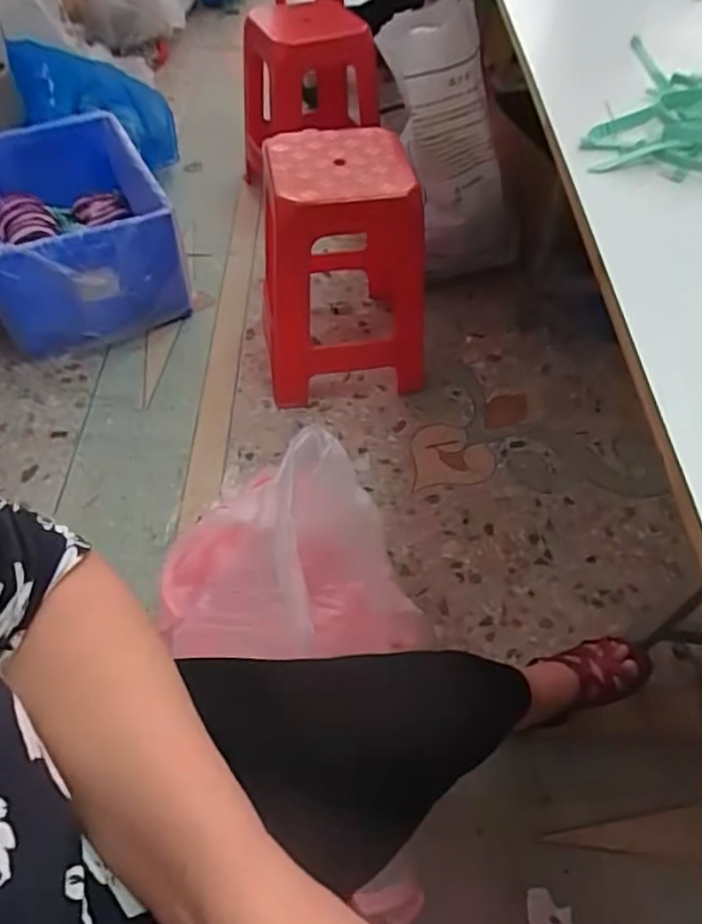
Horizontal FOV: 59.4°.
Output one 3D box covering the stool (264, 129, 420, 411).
[{"bbox_3d":[-0.003,-0.441,1.368,0.353,0.460,0.408,1,52,-1],"label":"stool"}]

